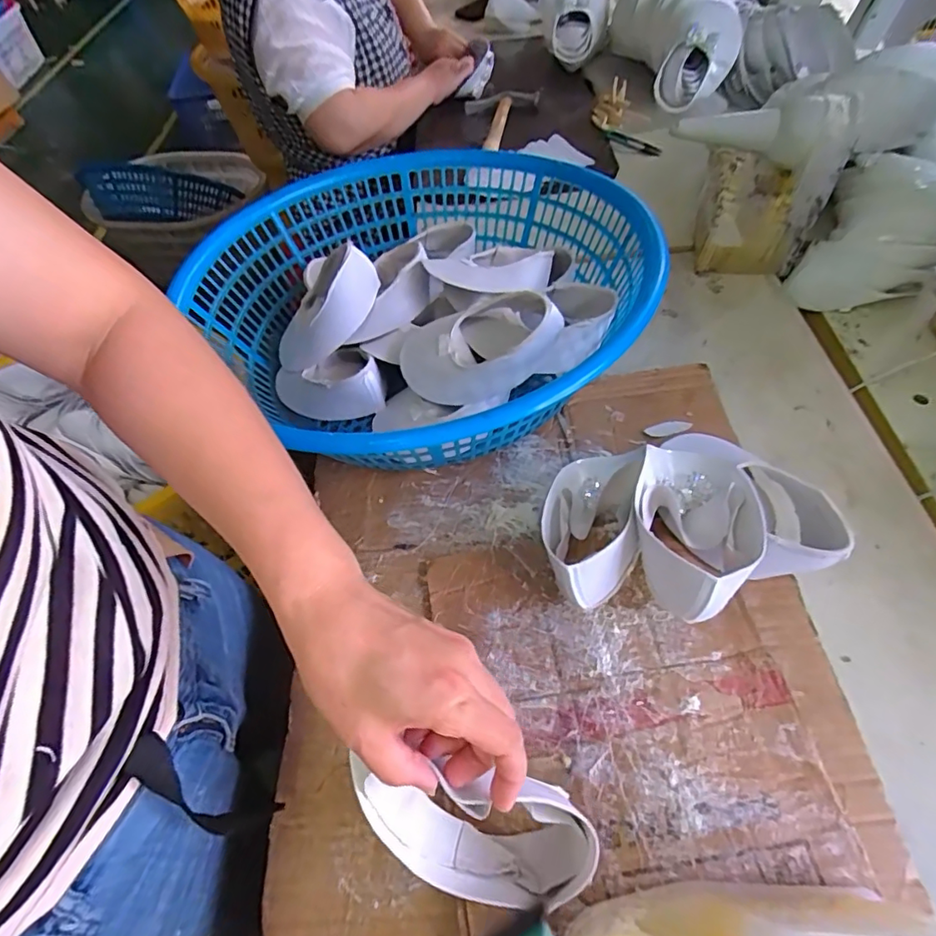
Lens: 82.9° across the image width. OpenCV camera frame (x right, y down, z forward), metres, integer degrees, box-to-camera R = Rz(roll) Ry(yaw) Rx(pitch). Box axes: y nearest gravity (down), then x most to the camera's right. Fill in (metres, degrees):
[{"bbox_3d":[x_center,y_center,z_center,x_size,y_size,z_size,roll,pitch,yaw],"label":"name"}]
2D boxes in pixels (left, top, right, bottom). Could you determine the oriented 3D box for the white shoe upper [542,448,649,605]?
[{"bbox_3d":[0.110,0.034,0.472,0.077,0.073,0.169,13,40,8],"label":"white shoe upper"}]

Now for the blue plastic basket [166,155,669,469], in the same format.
[{"bbox_3d":[-0.046,-0.227,0.621,0.493,0.141,0.482,-2,56,3],"label":"blue plastic basket"}]

